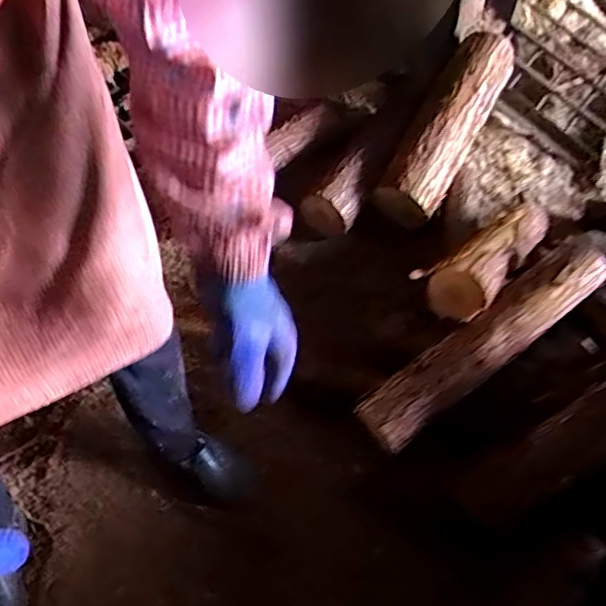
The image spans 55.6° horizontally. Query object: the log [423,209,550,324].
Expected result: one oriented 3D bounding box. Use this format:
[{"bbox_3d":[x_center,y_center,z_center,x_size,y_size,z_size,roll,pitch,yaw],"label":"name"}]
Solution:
[{"bbox_3d":[0.378,-0.106,1.106,0.111,0.089,0.434,33,44,20],"label":"log"}]

